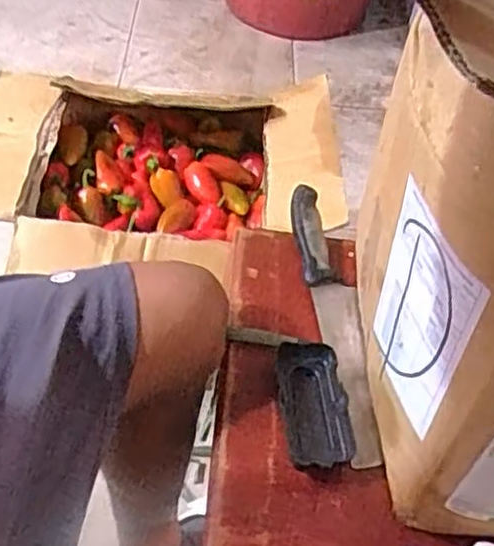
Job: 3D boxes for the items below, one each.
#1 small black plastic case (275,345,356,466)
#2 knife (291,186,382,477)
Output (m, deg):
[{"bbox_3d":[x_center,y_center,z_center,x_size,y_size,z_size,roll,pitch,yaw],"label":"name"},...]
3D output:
[{"bbox_3d":[0.055,0.105,0.586,0.049,0.017,0.108,-2,49,-7],"label":"small black plastic case"},{"bbox_3d":[0.079,0.033,0.648,0.040,0.019,0.299,-4,50,-9],"label":"knife"}]

